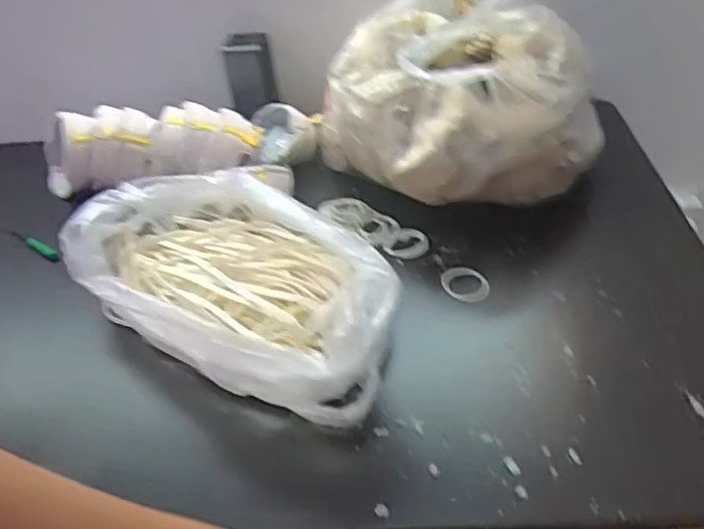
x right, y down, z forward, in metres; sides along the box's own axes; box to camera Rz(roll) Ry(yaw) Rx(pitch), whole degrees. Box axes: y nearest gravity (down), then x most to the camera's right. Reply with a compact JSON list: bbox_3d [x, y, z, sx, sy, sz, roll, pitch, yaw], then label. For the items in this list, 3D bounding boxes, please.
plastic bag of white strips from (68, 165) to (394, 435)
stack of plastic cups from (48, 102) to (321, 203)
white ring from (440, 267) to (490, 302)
[{"bbox_3d":[-0.111,0.005,0.619,0.360,0.076,0.183,23,48,31],"label":"plastic bag of white strips"},{"bbox_3d":[-0.217,-0.151,0.836,0.317,0.089,0.101,-2,39,5],"label":"stack of plastic cups"},{"bbox_3d":[0.113,0.020,0.673,0.048,0.013,0.042,1,40,9],"label":"white ring"}]

